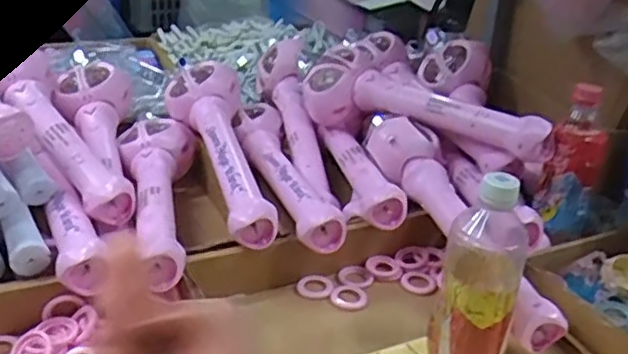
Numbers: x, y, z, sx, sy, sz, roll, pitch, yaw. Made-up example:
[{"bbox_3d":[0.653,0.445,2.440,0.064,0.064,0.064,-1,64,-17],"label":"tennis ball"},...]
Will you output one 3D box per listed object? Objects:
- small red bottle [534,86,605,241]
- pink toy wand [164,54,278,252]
[{"bbox_3d":[0.293,-0.018,0.743,0.060,0.160,0.058,18,31,22],"label":"small red bottle"},{"bbox_3d":[-0.105,-0.048,0.766,0.089,0.073,0.317,-5,30,-18],"label":"pink toy wand"}]

